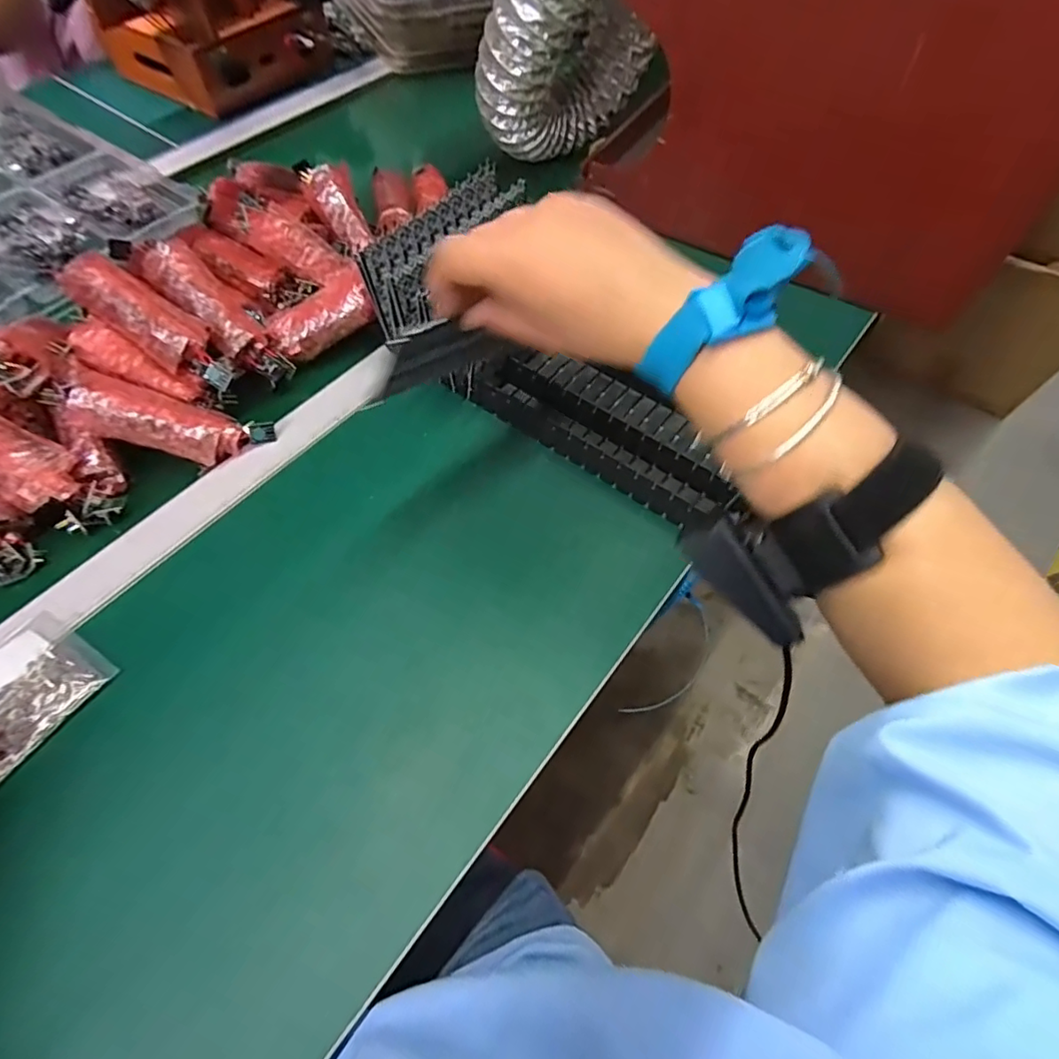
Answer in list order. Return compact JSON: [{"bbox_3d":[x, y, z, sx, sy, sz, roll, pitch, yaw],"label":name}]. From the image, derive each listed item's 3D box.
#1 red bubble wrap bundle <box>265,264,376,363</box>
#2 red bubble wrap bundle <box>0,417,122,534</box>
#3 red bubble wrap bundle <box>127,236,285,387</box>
[{"bbox_3d":[-0.182,-0.190,0.497,0.092,0.035,0.038,-29,62,8],"label":"red bubble wrap bundle"},{"bbox_3d":[-0.356,-0.047,0.387,0.034,0.131,0.044,-5,50,44],"label":"red bubble wrap bundle"},{"bbox_3d":[-0.265,-0.184,0.471,0.146,0.041,0.048,45,66,-7],"label":"red bubble wrap bundle"}]

